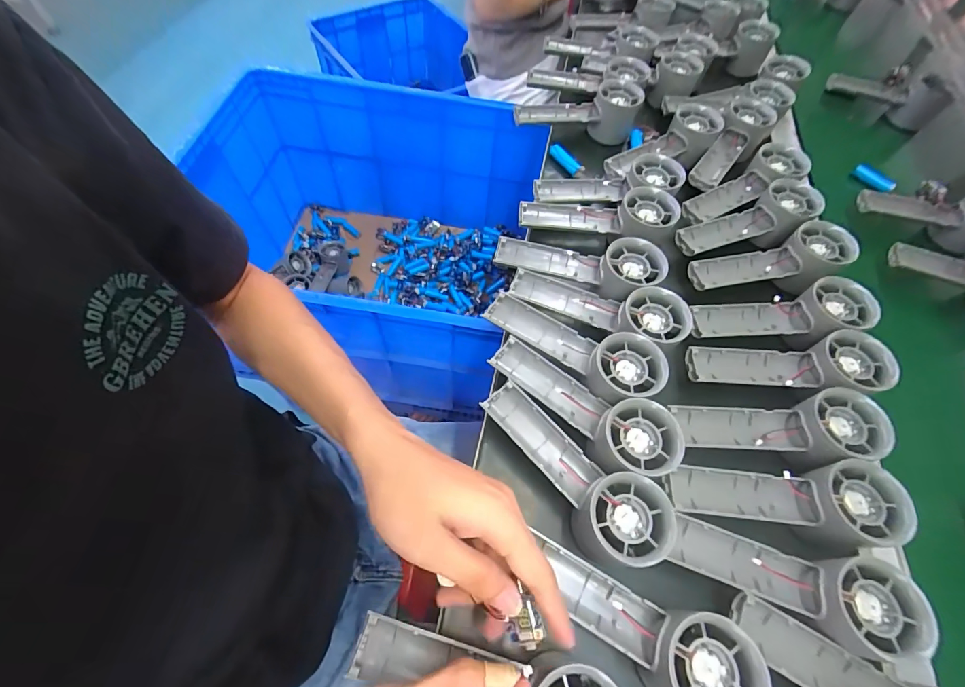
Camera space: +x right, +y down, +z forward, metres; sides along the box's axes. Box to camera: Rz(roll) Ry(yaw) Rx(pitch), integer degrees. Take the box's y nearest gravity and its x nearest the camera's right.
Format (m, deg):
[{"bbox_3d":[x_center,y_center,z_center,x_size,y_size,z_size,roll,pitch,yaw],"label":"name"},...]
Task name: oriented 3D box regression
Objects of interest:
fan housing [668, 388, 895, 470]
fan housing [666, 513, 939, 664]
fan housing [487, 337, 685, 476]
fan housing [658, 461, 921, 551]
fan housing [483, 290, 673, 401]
[{"bbox_3d":[0.235,0.068,0.335,0.148,0.031,0.056,-2,60,9],"label":"fan housing"},{"bbox_3d":[0.203,0.158,0.278,0.141,0.027,0.051,13,60,18],"label":"fan housing"},{"bbox_3d":[0.076,0.049,0.330,0.157,0.029,0.058,32,63,27],"label":"fan housing"},{"bbox_3d":[0.218,0.116,0.307,0.151,0.034,0.053,2,60,11],"label":"fan housing"},{"bbox_3d":[0.074,0.001,0.356,0.158,0.026,0.056,26,62,24],"label":"fan housing"}]

